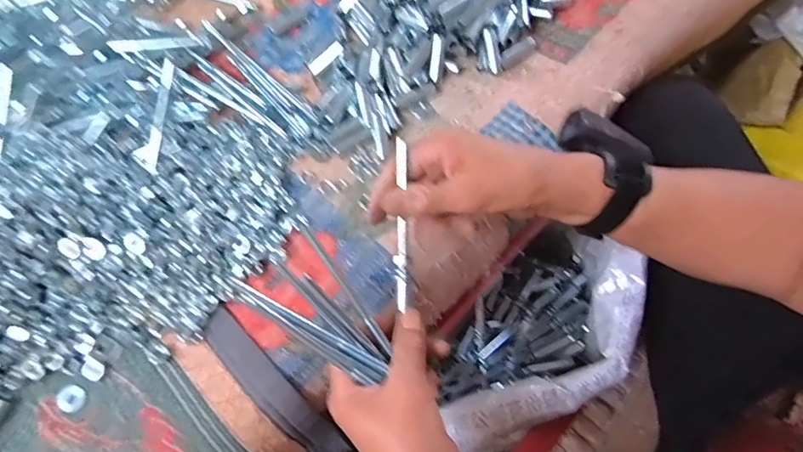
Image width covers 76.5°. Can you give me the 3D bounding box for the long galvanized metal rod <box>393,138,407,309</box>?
[{"bbox_3d":[-0.001,-0.002,0.358,0.009,0.006,0.118,0,90,2],"label":"long galvanized metal rod"}]

